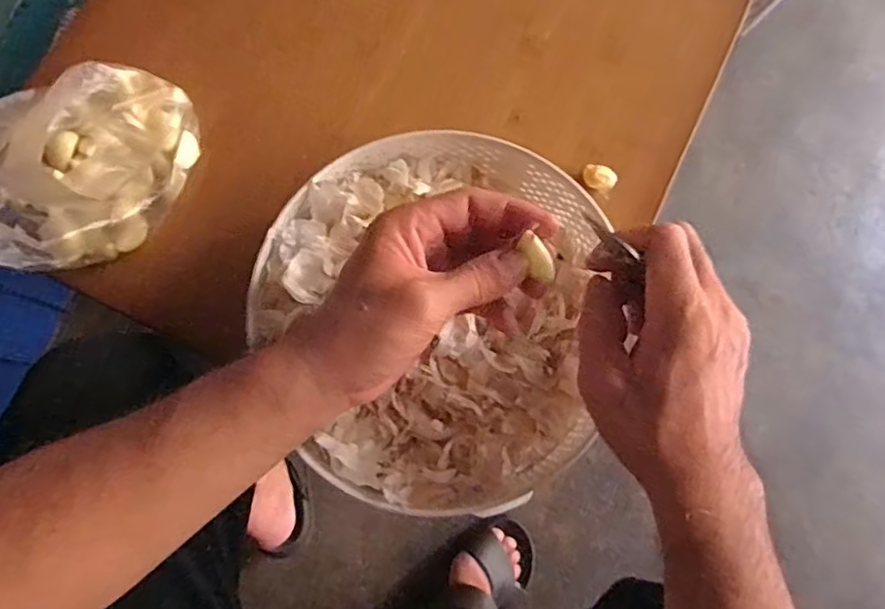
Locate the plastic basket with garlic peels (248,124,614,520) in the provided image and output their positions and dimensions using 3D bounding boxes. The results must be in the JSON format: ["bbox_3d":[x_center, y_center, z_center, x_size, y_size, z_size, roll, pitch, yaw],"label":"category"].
[{"bbox_3d":[-0.008,0.007,0.390,0.209,0.067,0.241,1,77,2],"label":"plastic basket with garlic peels"}]

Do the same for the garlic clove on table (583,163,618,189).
[{"bbox_3d":[0.116,-0.093,0.443,0.024,0.015,0.016,23,79,6],"label":"garlic clove on table"}]

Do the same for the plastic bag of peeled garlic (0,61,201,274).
[{"bbox_3d":[-0.246,-0.089,0.391,0.169,0.094,0.107,-31,78,-6],"label":"plastic bag of peeled garlic"}]

